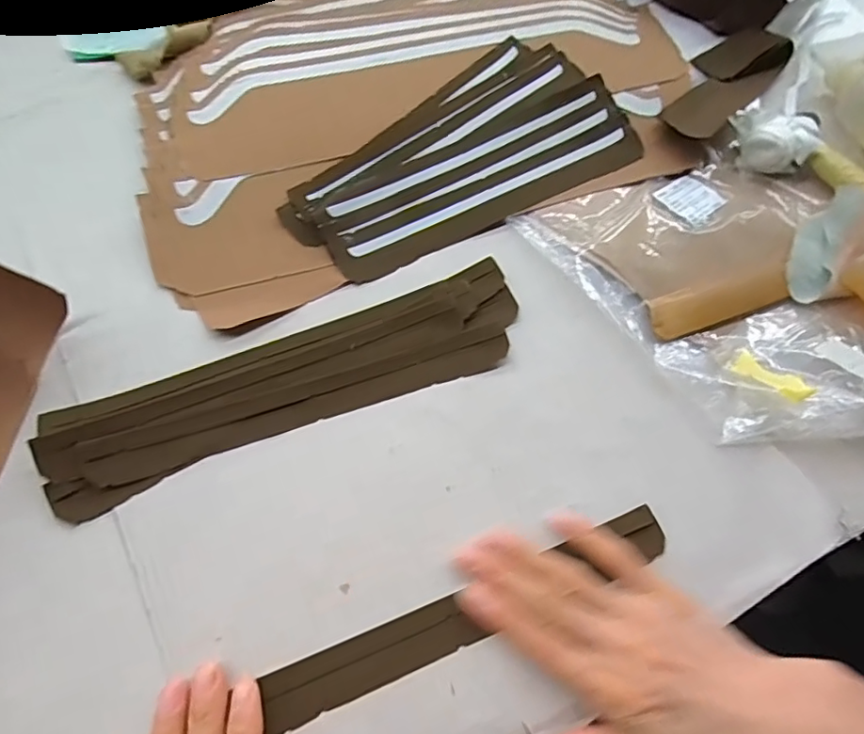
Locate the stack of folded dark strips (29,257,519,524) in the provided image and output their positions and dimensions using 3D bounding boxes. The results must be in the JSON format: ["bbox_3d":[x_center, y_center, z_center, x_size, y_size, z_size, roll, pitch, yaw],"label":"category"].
[{"bbox_3d":[-0.080,0.005,0.346,0.296,0.013,0.072,-22,67,-13],"label":"stack of folded dark strips"}]

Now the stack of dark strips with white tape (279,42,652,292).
[{"bbox_3d":[0.018,-0.166,0.424,0.267,0.022,0.128,-27,68,-15],"label":"stack of dark strips with white tape"}]

